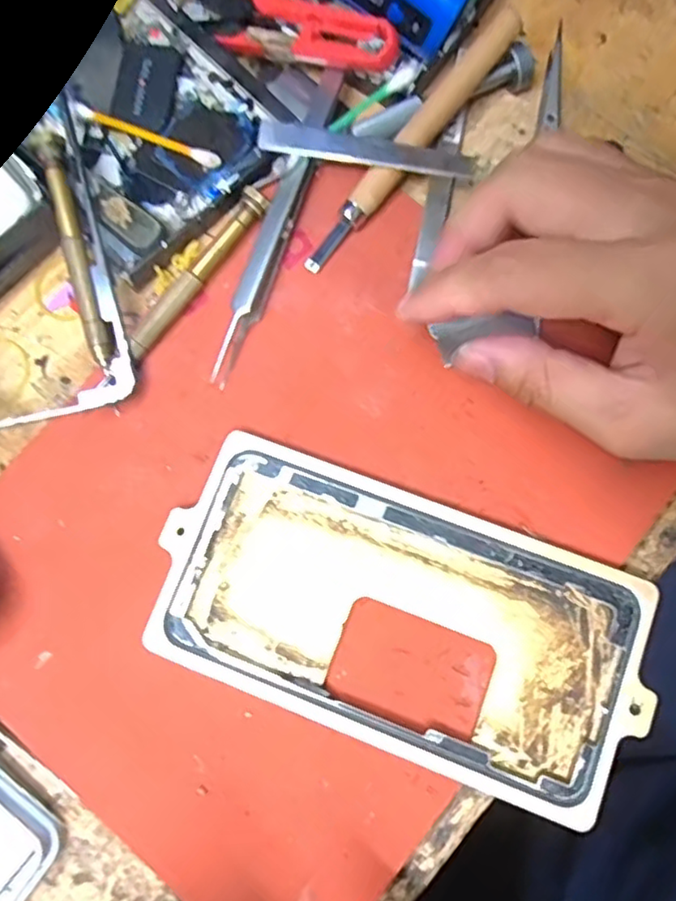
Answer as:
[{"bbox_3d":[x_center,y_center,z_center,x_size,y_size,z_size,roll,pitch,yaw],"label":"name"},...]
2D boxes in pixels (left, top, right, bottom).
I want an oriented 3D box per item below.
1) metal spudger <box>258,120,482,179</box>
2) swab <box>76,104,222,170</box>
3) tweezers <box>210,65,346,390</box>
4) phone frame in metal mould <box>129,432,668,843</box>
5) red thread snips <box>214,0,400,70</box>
[{"bbox_3d":[0.011,-0.118,0.252,0.084,0.004,0.011,9,88,1],"label":"metal spudger"},{"bbox_3d":[-0.079,-0.131,0.270,0.066,0.006,0.006,22,81,5],"label":"swab"},{"bbox_3d":[-0.024,-0.093,0.258,0.011,0.015,0.138,17,81,4],"label":"tweezers"},{"bbox_3d":[0.022,0.058,0.230,0.165,0.013,0.087,21,81,5],"label":"phone frame in metal mould"},{"bbox_3d":[-0.012,-0.169,0.259,0.077,0.012,0.022,22,81,17],"label":"red thread snips"}]

